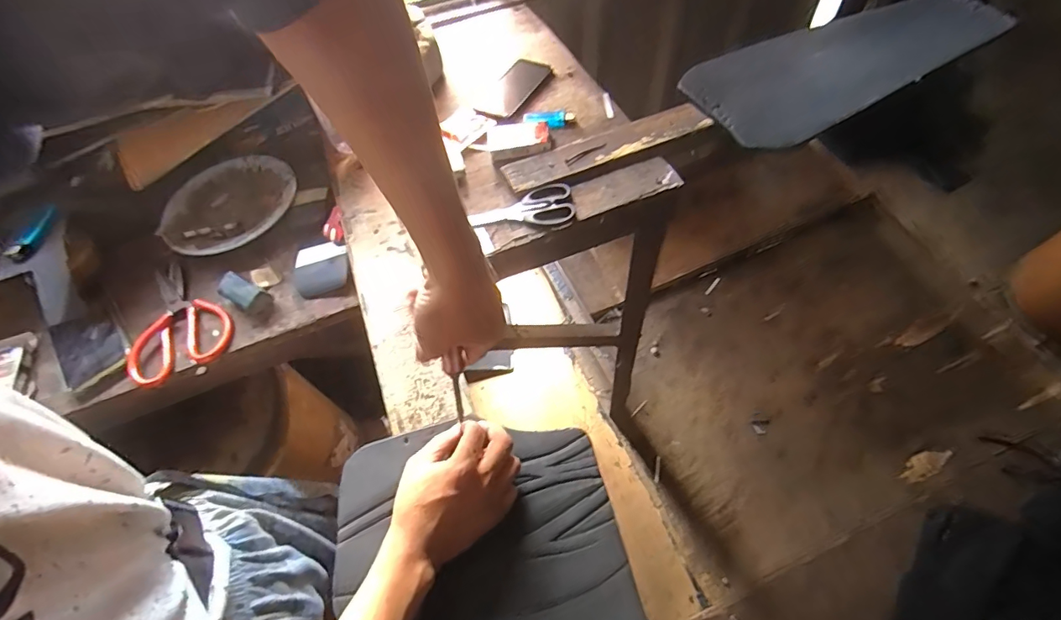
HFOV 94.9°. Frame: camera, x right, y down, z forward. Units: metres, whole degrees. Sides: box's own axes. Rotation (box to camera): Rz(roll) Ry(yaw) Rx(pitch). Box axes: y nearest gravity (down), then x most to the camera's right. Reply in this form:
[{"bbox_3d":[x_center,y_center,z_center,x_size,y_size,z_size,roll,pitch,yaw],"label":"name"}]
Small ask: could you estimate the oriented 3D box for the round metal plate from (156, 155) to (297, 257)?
[{"bbox_3d":[-0.455,-0.160,0.737,0.192,0.029,0.192,-2,60,3],"label":"round metal plate"}]

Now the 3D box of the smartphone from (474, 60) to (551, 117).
[{"bbox_3d":[-0.031,-0.390,0.852,0.078,0.013,0.137,24,65,17],"label":"smartphone"}]

